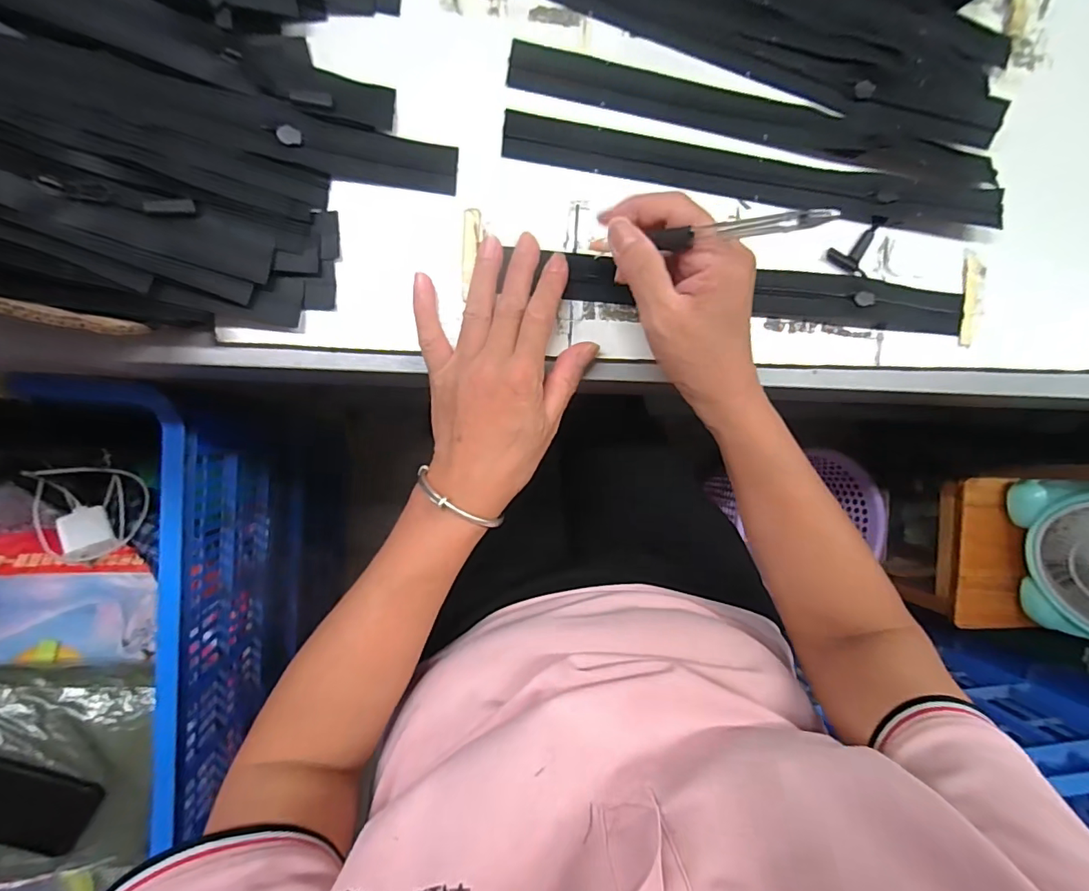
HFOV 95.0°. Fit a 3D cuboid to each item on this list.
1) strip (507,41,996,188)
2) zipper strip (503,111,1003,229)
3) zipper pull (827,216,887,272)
[{"bbox_3d":[0.149,-0.223,0.341,0.344,0.007,0.031,9,92,-7],"label":"strip"},{"bbox_3d":[0.147,-0.186,0.344,0.347,0.009,0.035,6,94,-5],"label":"zipper strip"},{"bbox_3d":[0.223,-0.148,0.356,0.024,0.004,0.047,32,90,-7],"label":"zipper pull"}]

